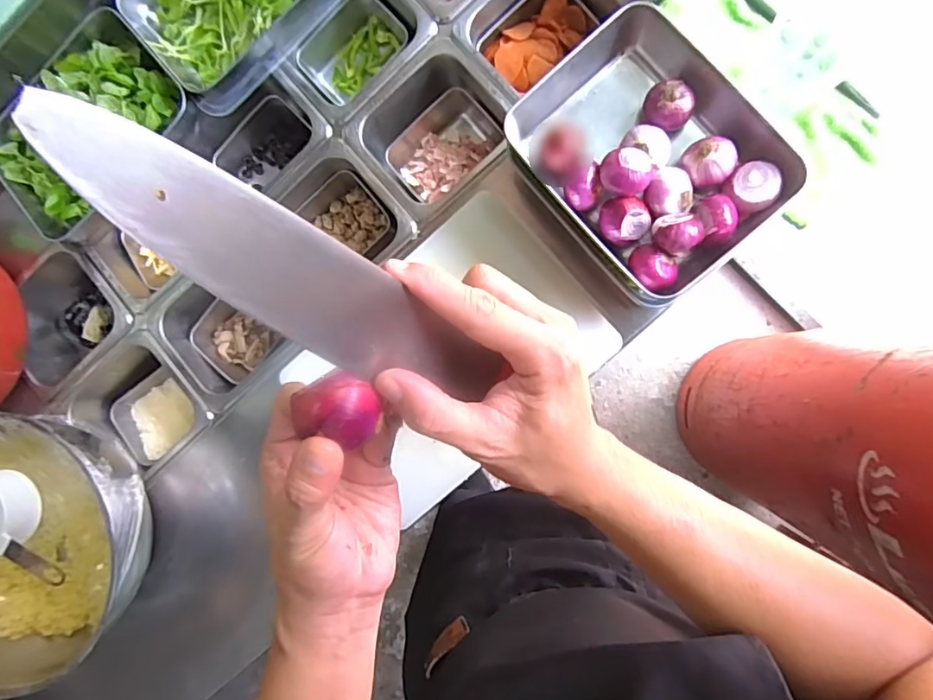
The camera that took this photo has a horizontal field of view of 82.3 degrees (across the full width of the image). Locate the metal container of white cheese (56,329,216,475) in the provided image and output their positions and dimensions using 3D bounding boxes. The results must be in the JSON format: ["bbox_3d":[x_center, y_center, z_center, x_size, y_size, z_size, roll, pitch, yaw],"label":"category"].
[{"bbox_3d":[-0.428,0.075,0.729,0.166,0.083,0.163,-43,84,6],"label":"metal container of white cheese"}]

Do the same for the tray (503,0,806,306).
[{"bbox_3d":[0.183,-0.196,0.545,0.212,0.067,0.256,-38,85,6],"label":"tray"}]

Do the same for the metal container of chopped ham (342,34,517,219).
[{"bbox_3d":[-0.033,-0.265,0.687,0.176,0.101,0.162,-41,85,6],"label":"metal container of chopped ham"}]

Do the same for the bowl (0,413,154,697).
[{"bbox_3d":[-0.515,0.229,0.631,0.291,0.149,0.304,0,90,8],"label":"bowl"}]

